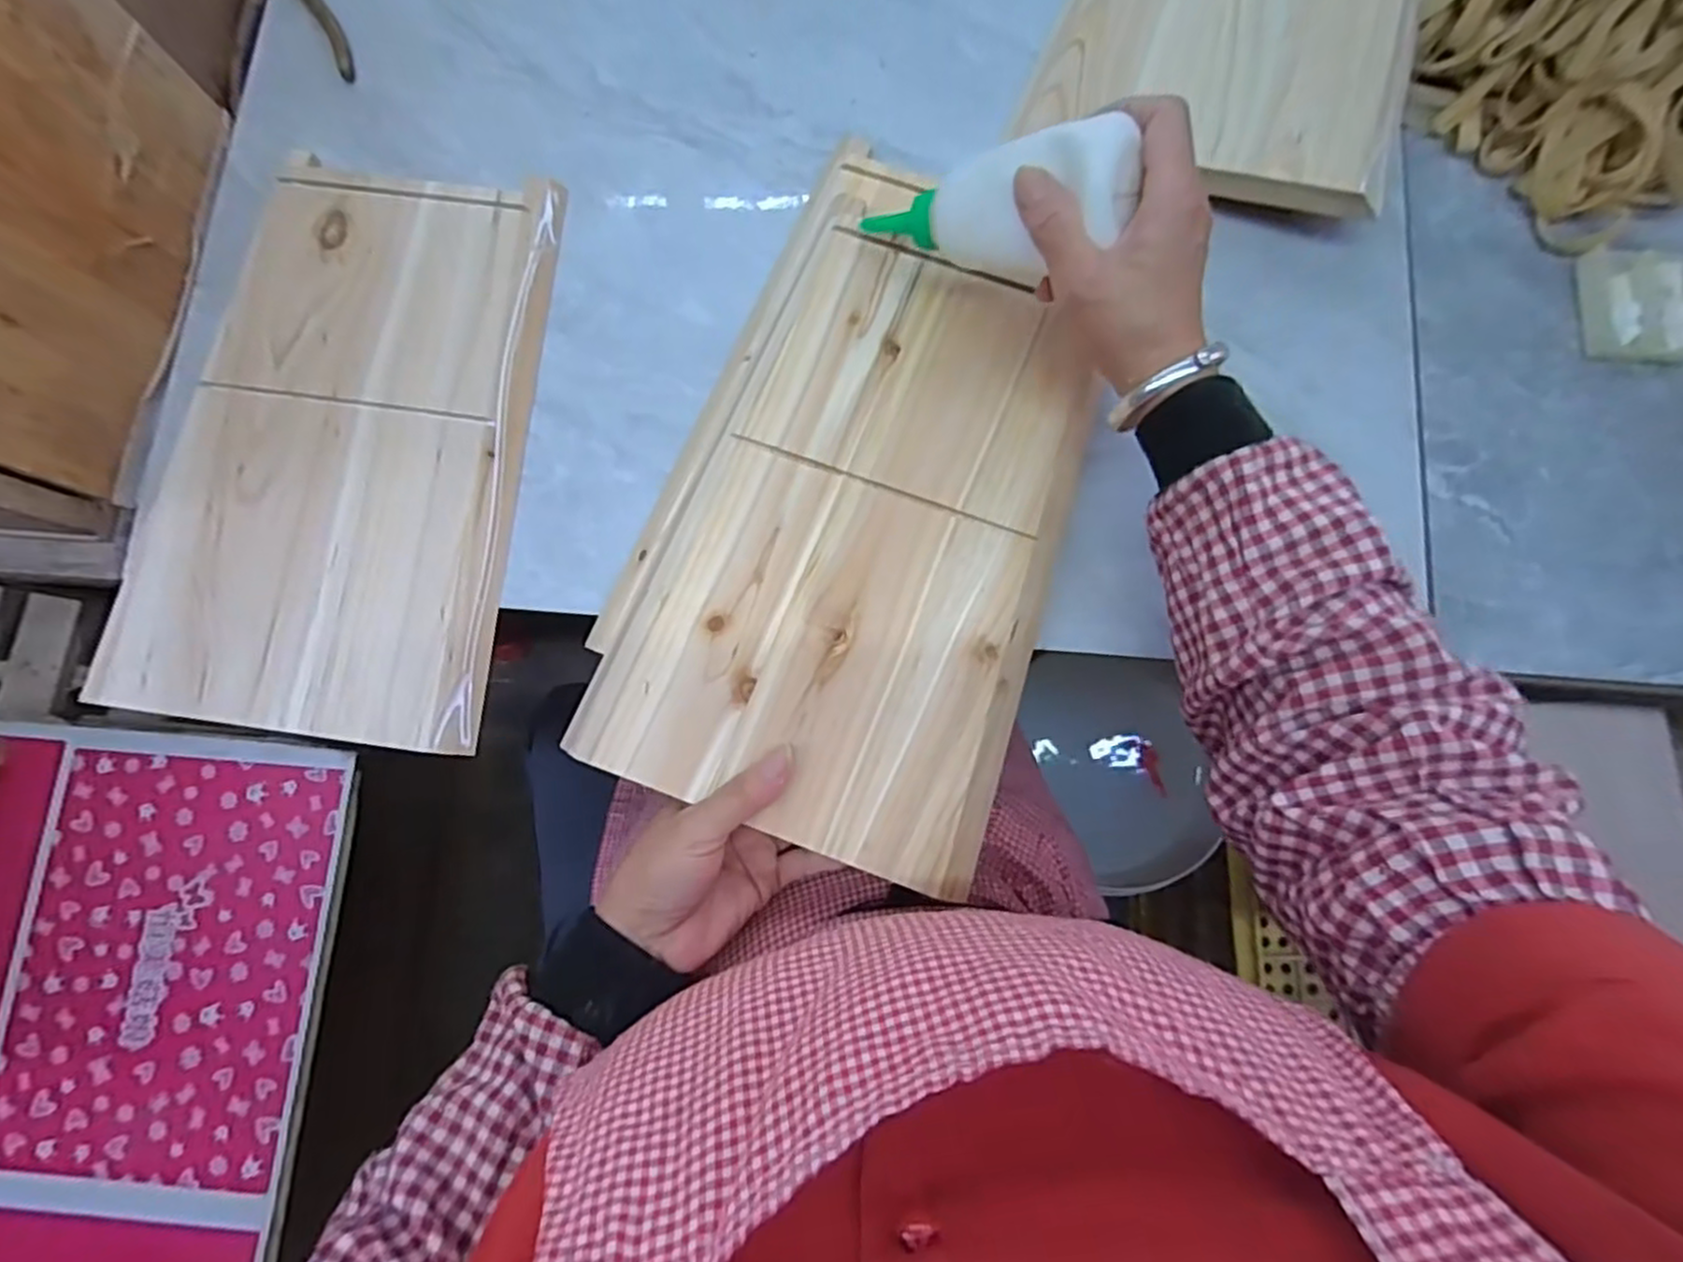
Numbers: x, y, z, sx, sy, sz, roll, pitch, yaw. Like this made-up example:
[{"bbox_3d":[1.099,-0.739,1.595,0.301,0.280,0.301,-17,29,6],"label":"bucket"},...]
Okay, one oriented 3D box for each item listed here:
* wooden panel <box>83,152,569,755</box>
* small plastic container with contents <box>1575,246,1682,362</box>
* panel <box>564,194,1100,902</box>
[{"bbox_3d":[-0.301,-0.120,0.443,0.211,0.017,0.355,8,81,2],"label":"wooden panel"},{"bbox_3d":[0.509,-0.206,0.456,0.082,0.019,0.070,7,78,1],"label":"small plastic container with contents"},{"bbox_3d":[0.019,-0.058,0.414,0.221,0.023,0.345,20,79,4],"label":"panel"}]

